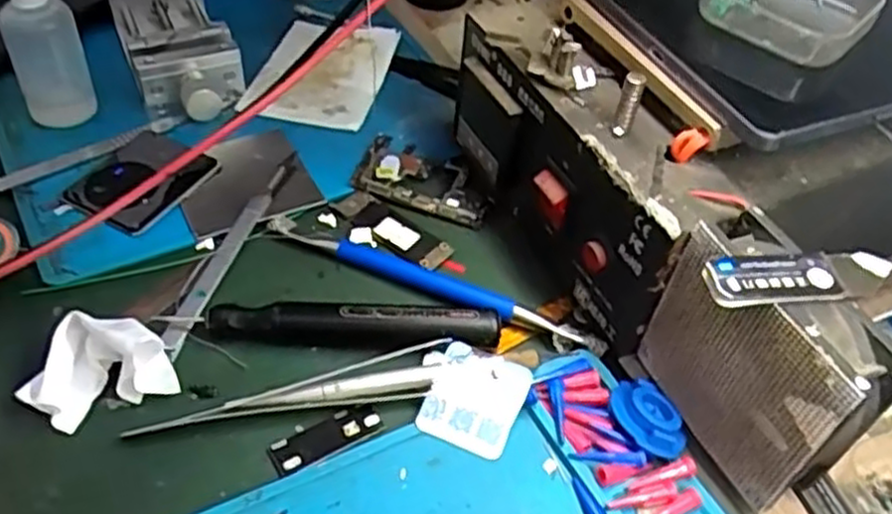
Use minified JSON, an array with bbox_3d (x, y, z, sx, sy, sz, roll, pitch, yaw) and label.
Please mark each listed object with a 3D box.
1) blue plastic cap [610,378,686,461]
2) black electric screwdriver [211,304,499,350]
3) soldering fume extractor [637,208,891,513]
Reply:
[{"bbox_3d":[0.080,0.064,0.309,0.026,0.008,0.036,-2,46,-7],"label":"blue plastic cap"},{"bbox_3d":[-0.038,0.031,0.330,0.121,0.014,0.019,3,46,-2],"label":"black electric screwdriver"},{"bbox_3d":[0.112,0.040,0.286,0.031,0.084,0.079,-19,50,-21],"label":"soldering fume extractor"}]

